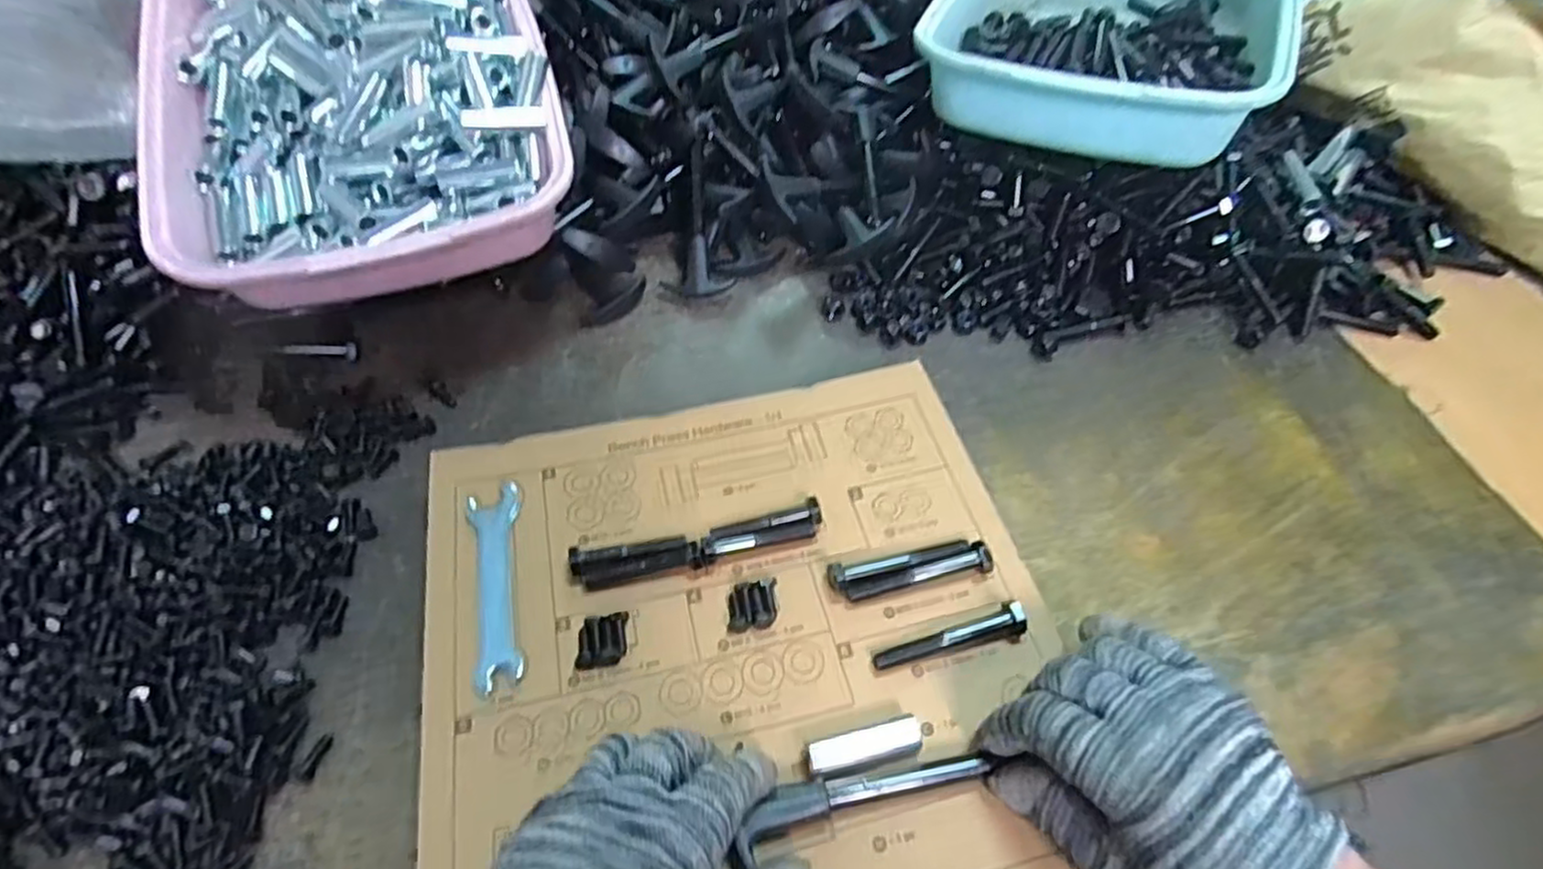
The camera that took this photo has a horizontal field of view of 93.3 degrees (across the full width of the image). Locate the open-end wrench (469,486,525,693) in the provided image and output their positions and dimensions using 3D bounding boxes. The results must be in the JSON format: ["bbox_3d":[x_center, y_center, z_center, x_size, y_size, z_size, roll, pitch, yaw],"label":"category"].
[{"bbox_3d":[-0.137,0.071,0.363,0.024,0.008,0.111,-11,55,-9],"label":"open-end wrench"}]

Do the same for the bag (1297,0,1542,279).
[{"bbox_3d":[0.544,-0.243,0.554,0.085,0.118,0.308,-34,78,-24],"label":"bag"}]

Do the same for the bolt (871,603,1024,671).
[{"bbox_3d":[0.086,0.099,0.354,0.074,0.014,0.015,-17,56,0],"label":"bolt"}]

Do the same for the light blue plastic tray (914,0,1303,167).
[{"bbox_3d":[0.254,-0.309,0.552,0.222,0.084,0.306,22,56,15],"label":"light blue plastic tray"}]

